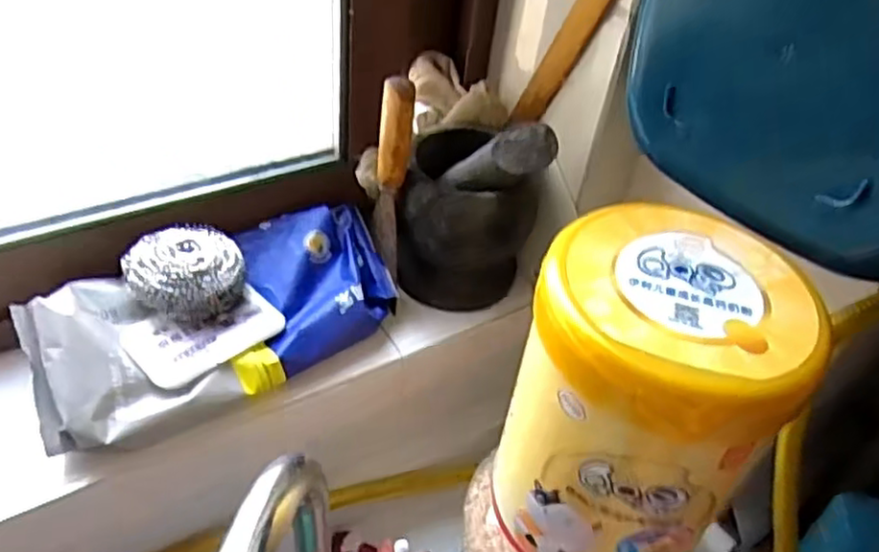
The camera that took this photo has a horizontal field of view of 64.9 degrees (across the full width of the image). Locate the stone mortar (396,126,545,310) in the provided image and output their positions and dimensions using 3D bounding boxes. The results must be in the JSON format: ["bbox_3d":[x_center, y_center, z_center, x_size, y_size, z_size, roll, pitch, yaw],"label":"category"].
[{"bbox_3d":[0.023,-0.046,0.558,0.098,0.121,0.095,13,42,6],"label":"stone mortar"}]

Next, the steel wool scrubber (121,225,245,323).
[{"bbox_3d":[-0.176,0.000,0.484,0.075,0.041,0.067,-16,47,-24],"label":"steel wool scrubber"}]

